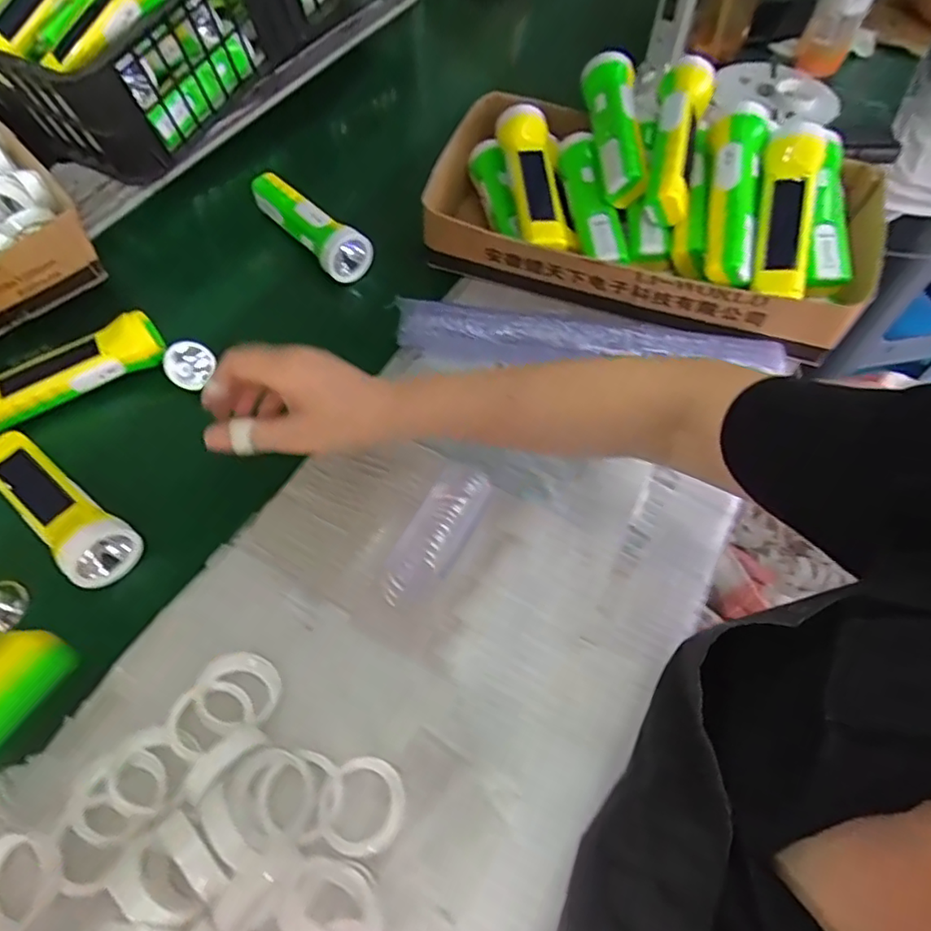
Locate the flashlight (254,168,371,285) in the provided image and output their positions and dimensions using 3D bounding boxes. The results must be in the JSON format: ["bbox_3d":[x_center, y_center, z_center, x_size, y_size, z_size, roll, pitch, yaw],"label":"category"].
[{"bbox_3d":[-0.166,-0.259,0.638,0.043,0.046,0.156,-41,68,-21],"label":"flashlight"}]

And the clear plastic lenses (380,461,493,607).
[{"bbox_3d":[-0.023,0.052,0.480,0.049,0.022,0.129,26,63,13],"label":"clear plastic lenses"}]

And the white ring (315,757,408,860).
[{"bbox_3d":[-0.066,0.219,0.381,0.054,0.016,0.054,0,60,-1],"label":"white ring"}]

